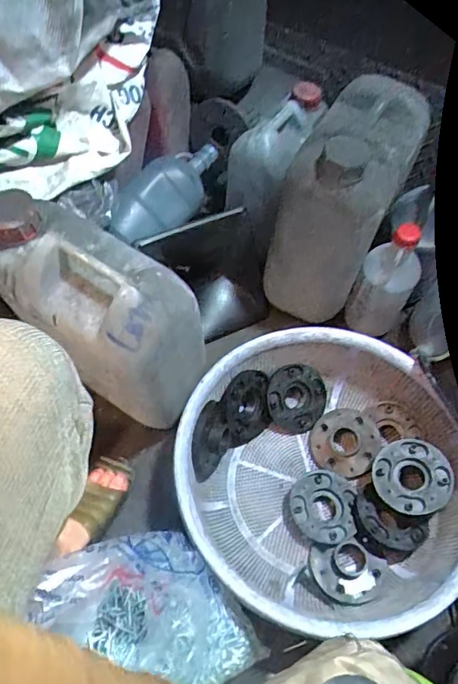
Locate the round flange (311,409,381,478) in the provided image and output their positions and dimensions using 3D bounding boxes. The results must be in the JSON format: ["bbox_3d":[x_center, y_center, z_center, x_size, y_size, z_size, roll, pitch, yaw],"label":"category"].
[{"bbox_3d":[0.167,0.143,0.751,0.093,0.016,0.093,-6,71,17],"label":"round flange"}]

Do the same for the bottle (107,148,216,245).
[{"bbox_3d":[-0.111,-0.254,0.893,0.246,0.082,0.087,-37,67,-24],"label":"bottle"}]

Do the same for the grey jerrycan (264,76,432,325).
[{"bbox_3d":[0.159,-0.185,0.764,0.127,0.286,0.186,28,60,12],"label":"grey jerrycan"}]

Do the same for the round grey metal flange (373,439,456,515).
[{"bbox_3d":[0.241,0.176,0.685,0.095,0.008,0.097,-9,59,15],"label":"round grey metal flange"}]

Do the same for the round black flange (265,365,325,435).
[{"bbox_3d":[0.102,0.084,0.770,0.095,0.015,0.096,0,90,-17],"label":"round black flange"}]

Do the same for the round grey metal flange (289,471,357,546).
[{"bbox_3d":[0.125,0.224,0.705,0.086,0.024,0.094,2,58,-3],"label":"round grey metal flange"}]

